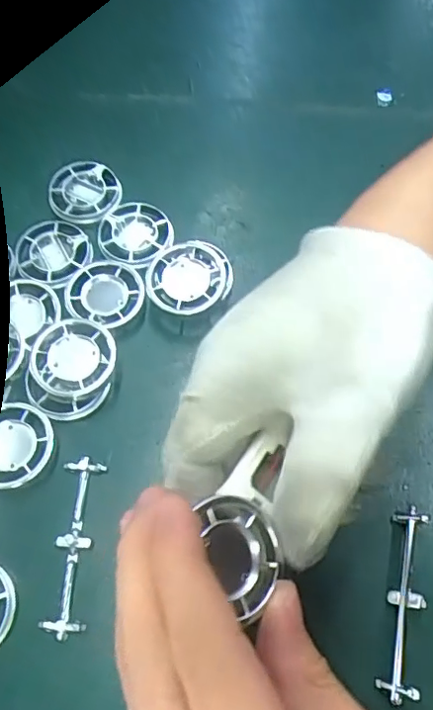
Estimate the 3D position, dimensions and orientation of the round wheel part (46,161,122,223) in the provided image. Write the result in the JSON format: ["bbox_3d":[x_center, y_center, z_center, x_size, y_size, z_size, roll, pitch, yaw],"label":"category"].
[{"bbox_3d":[-0.073,-0.088,0.311,0.038,0.007,0.040,-1,67,1],"label":"round wheel part"}]

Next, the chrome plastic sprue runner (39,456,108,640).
[{"bbox_3d":[-0.060,0.079,0.239,0.017,0.004,0.071,2,66,2],"label":"chrome plastic sprue runner"}]

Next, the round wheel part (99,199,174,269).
[{"bbox_3d":[-0.043,-0.063,0.299,0.039,0.008,0.039,-1,66,1],"label":"round wheel part"}]

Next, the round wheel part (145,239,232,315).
[{"bbox_3d":[-0.013,-0.037,0.279,0.041,0.012,0.036,-10,66,-3],"label":"round wheel part"}]

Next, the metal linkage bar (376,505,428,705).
[{"bbox_3d":[0.075,0.098,0.227,0.012,0.014,0.072,11,66,6],"label":"metal linkage bar"}]

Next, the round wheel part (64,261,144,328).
[{"bbox_3d":[-0.055,-0.031,0.280,0.037,0.006,0.036,-1,66,1],"label":"round wheel part"}]

